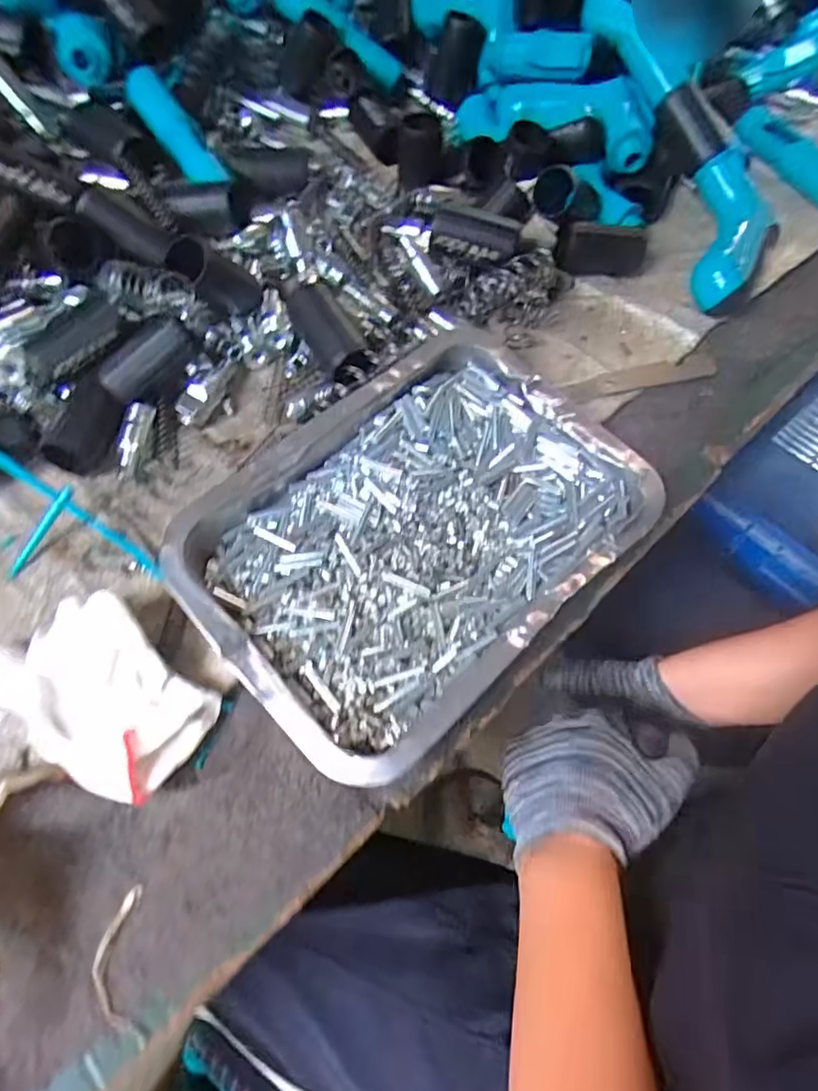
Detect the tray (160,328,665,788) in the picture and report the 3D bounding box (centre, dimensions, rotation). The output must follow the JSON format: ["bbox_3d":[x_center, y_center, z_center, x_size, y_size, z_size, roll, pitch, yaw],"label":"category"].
[{"bbox_3d":[0.007,-0.012,0.363,0.254,0.032,0.188,-41,72,-19],"label":"tray"}]

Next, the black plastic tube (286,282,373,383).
[{"bbox_3d":[-0.050,-0.139,0.405,0.031,0.026,0.069,-32,82,-16],"label":"black plastic tube"}]

